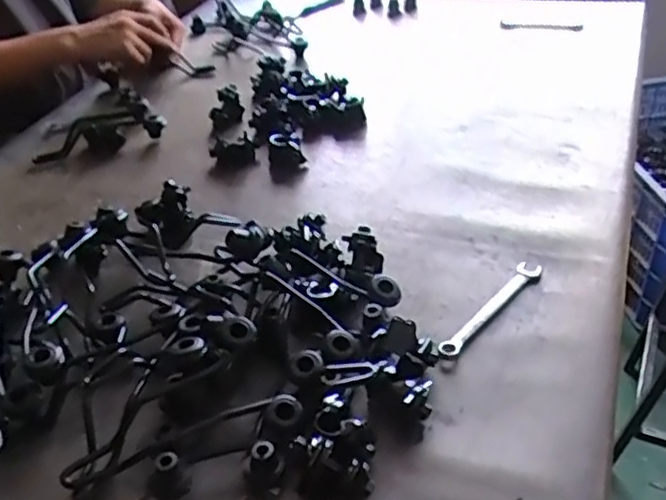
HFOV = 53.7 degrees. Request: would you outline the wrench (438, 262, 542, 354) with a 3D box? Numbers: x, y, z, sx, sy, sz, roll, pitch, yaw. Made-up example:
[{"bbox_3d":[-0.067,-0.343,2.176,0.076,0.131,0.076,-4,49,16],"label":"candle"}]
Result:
[{"bbox_3d":[0.165,0.058,0.686,0.170,0.011,0.022,-34,46,-30],"label":"wrench"}]

